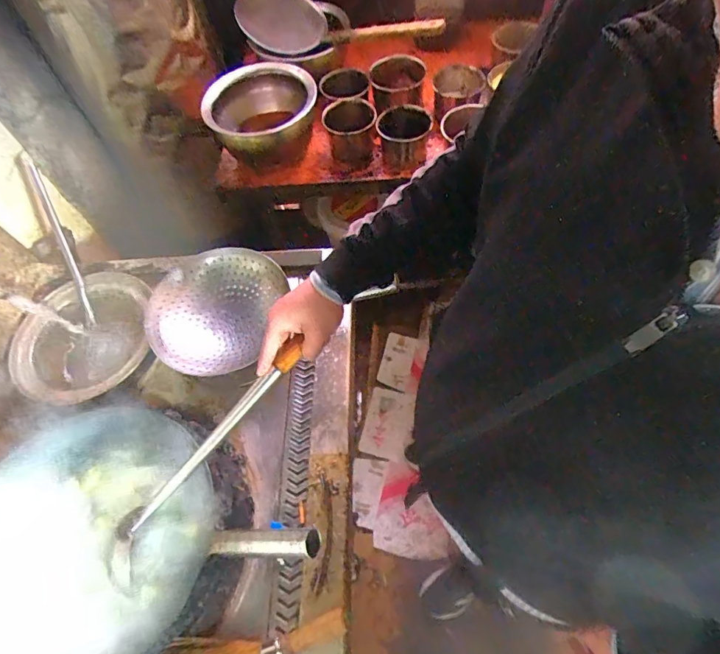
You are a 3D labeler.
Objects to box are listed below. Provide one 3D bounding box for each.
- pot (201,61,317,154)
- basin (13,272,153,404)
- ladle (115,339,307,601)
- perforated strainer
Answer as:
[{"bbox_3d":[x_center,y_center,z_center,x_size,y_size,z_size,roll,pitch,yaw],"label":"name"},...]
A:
[{"bbox_3d":[-0.241,-0.536,1.140,0.276,0.170,0.269,-3,61,5],"label":"pot"},{"bbox_3d":[-0.575,0.016,0.913,0.274,0.065,0.284,-3,61,5],"label":"basin"},{"bbox_3d":[-0.204,0.170,0.589,0.074,0.041,0.385,41,91,21],"label":"ladle"},{"bbox_3d":[-0.309,-0.032,0.929,0.258,0.067,0.298,9,62,11],"label":"perforated strainer"}]

